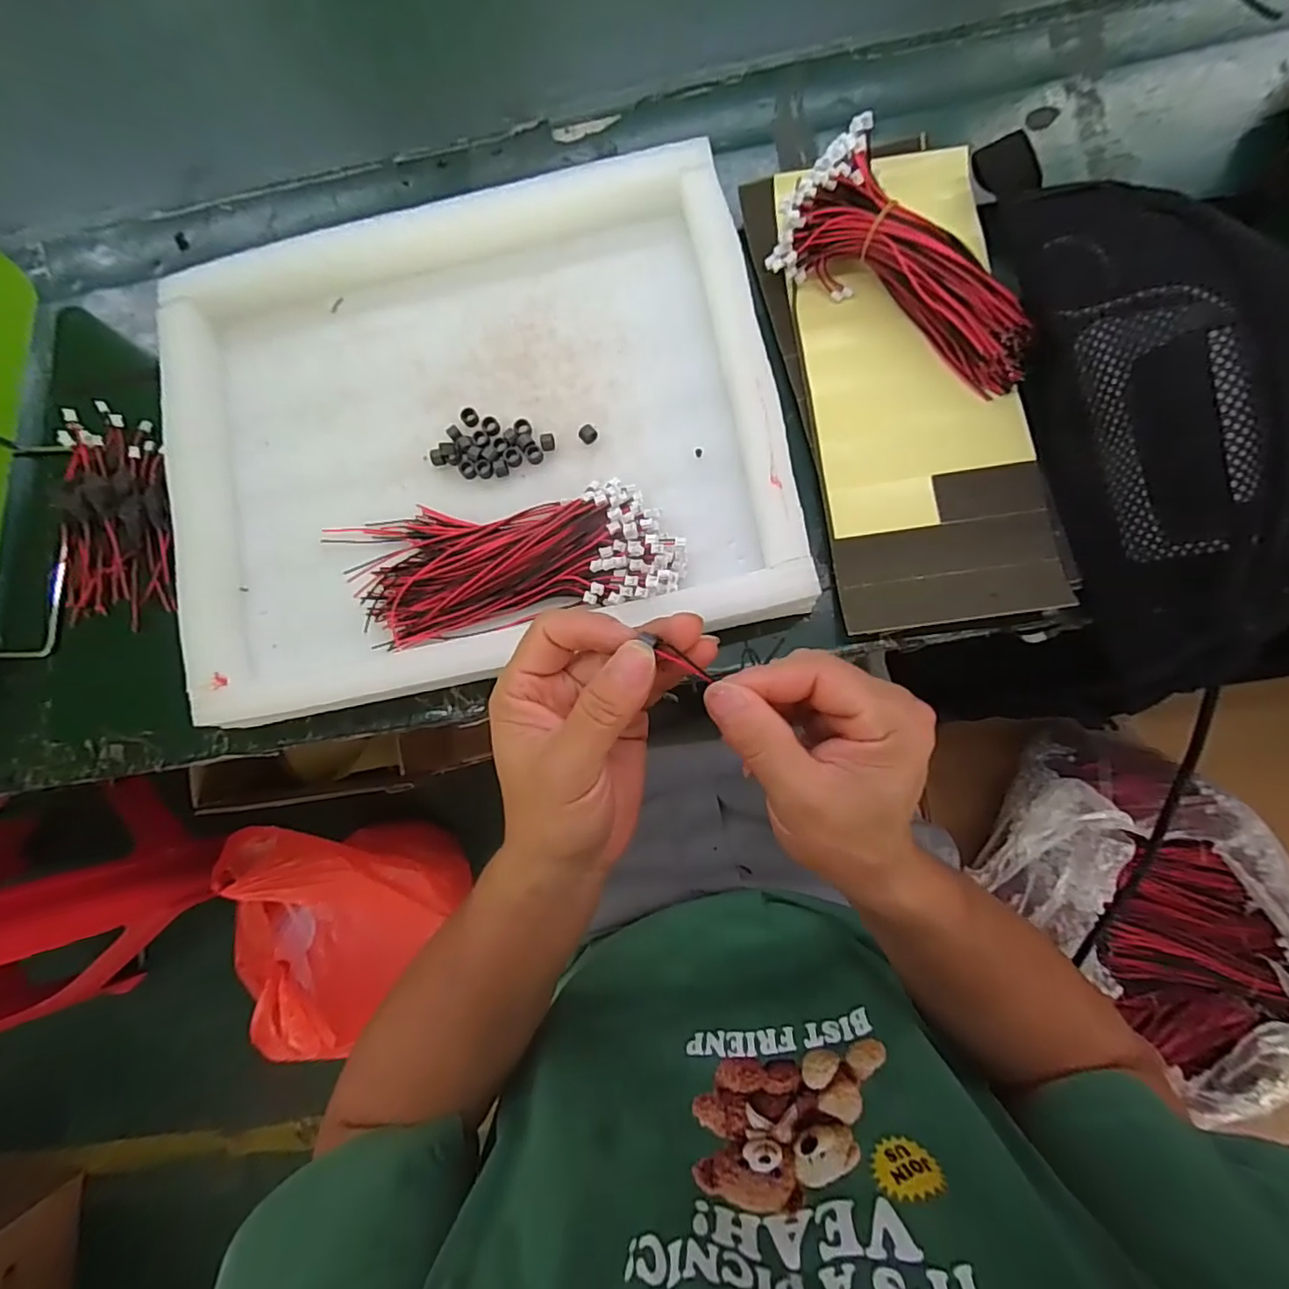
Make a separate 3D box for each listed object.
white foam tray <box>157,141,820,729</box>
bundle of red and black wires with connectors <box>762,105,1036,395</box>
[{"bbox_3d":[-0.103,-0.129,0.359,0.350,0.052,0.292,-11,84,2],"label":"white foam tray"},{"bbox_3d":[0.162,-0.219,0.351,0.165,0.043,0.073,39,89,7],"label":"bundle of red and black wires with connectors"}]

